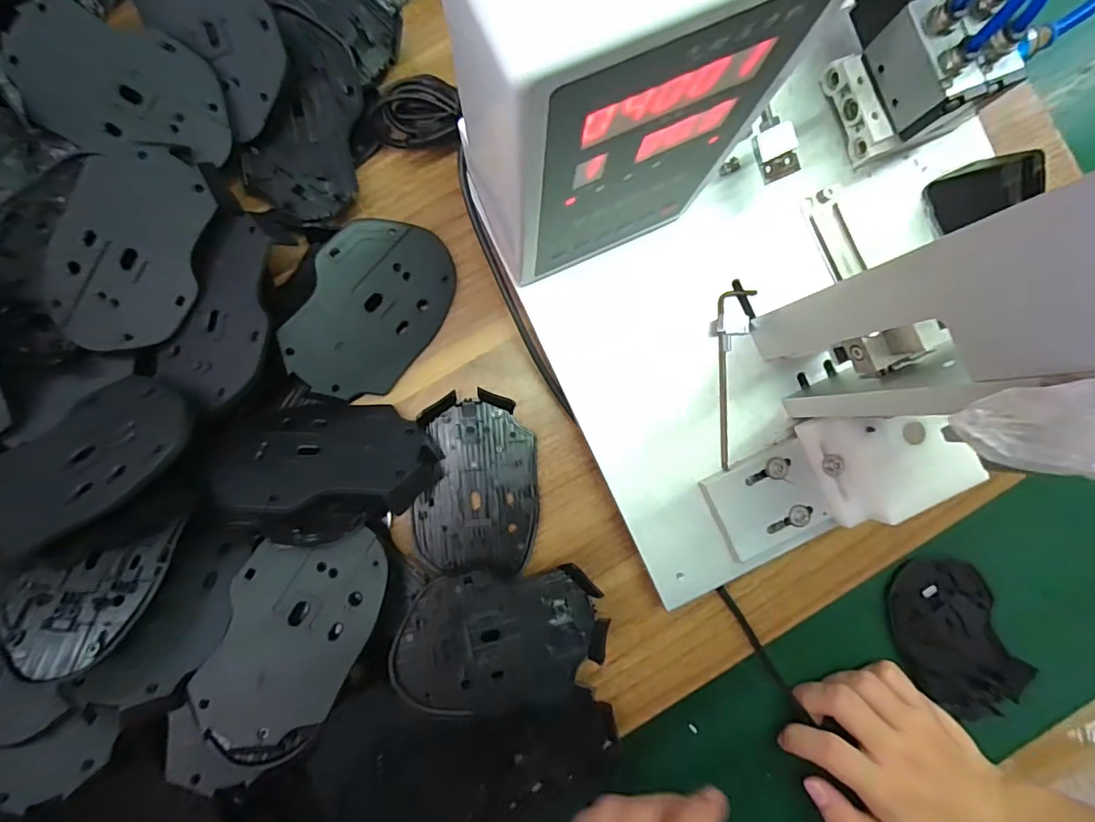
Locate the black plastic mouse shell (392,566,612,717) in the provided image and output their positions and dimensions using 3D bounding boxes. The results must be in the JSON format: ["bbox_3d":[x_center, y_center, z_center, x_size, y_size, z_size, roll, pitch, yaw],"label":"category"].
[{"bbox_3d":[-0.026,0.131,0.305,0.115,0.033,0.074,-5,90,-4],"label":"black plastic mouse shell"}]

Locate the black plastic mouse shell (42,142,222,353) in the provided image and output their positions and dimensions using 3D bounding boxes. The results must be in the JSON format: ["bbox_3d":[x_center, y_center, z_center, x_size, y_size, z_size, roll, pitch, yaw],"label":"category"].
[{"bbox_3d":[-0.228,-0.087,0.283,0.078,0.012,0.108,17,89,-4],"label":"black plastic mouse shell"}]

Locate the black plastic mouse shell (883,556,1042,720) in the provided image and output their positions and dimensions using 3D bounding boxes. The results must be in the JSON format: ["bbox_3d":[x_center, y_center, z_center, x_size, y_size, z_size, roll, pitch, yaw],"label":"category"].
[{"bbox_3d":[0.277,0.155,0.357,0.073,0.015,0.109,-25,92,-4],"label":"black plastic mouse shell"}]

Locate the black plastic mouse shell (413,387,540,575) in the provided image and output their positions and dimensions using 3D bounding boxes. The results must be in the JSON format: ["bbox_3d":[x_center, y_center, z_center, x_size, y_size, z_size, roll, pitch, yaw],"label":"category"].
[{"bbox_3d":[-0.042,0.044,0.318,0.072,0.011,0.104,1,90,-4],"label":"black plastic mouse shell"}]

